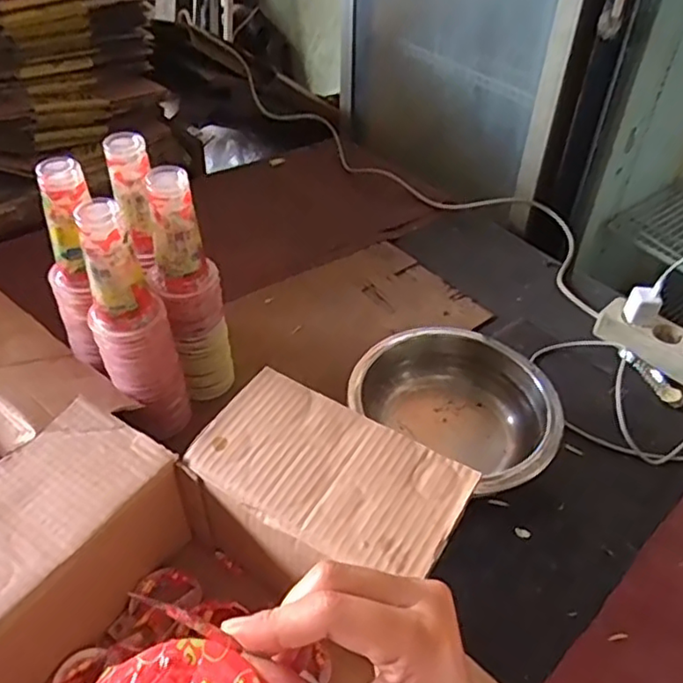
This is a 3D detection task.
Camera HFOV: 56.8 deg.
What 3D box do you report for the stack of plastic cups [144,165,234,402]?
[{"bbox_3d":[-0.160,-0.050,0.682,0.072,0.266,0.063,-9,45,-13],"label":"stack of plastic cups"}]

